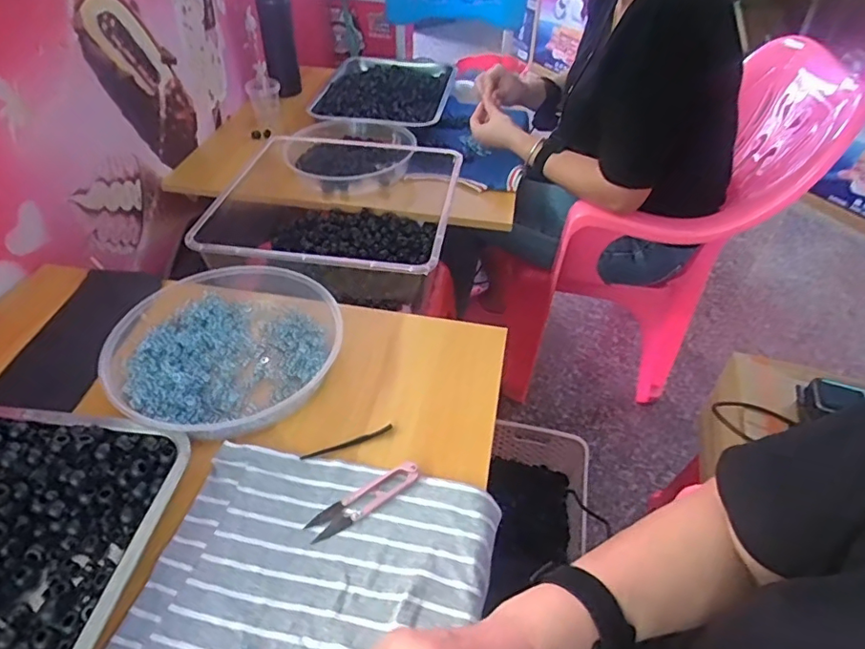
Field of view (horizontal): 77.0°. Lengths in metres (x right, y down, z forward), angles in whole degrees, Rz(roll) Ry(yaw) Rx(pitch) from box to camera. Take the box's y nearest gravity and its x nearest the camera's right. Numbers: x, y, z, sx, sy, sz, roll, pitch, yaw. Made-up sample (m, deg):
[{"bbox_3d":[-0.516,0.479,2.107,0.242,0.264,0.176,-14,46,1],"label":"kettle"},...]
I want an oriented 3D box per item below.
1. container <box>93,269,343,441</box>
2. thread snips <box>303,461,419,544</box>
[{"bbox_3d":[-0.210,0.015,0.567,0.224,0.039,0.253,-3,43,-6],"label":"container"},{"bbox_3d":[-0.057,0.145,0.454,0.099,0.012,0.024,-25,50,-26],"label":"thread snips"}]

